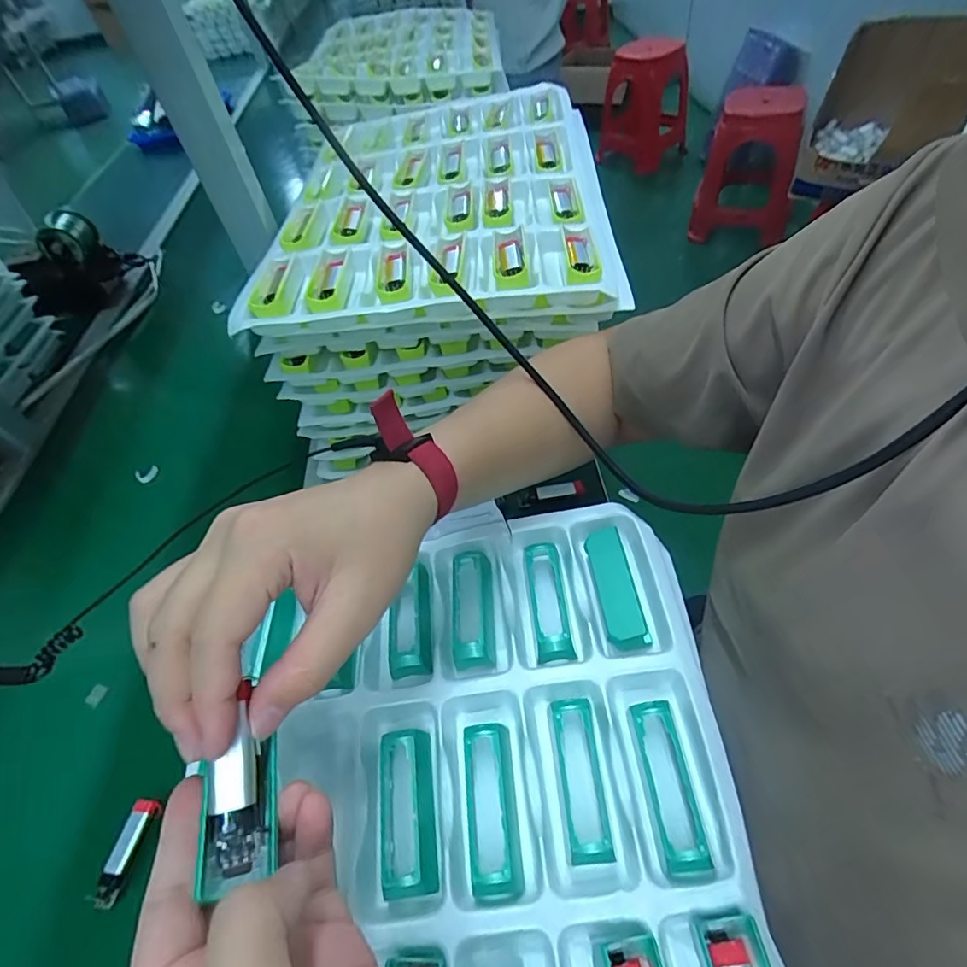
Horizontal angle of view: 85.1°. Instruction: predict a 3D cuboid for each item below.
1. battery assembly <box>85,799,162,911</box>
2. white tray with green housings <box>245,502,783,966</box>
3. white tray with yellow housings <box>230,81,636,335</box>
[{"bbox_3d":[-0.269,0.276,0.396,0.021,0.007,0.067,7,53,14],"label":"battery assembly"},{"bbox_3d":[-0.014,0.217,0.263,0.309,0.042,0.458,-8,51,3],"label":"white tray with green housings"},{"bbox_3d":[-0.048,-0.307,0.552,0.326,0.031,0.458,-6,51,3],"label":"white tray with yellow housings"}]

